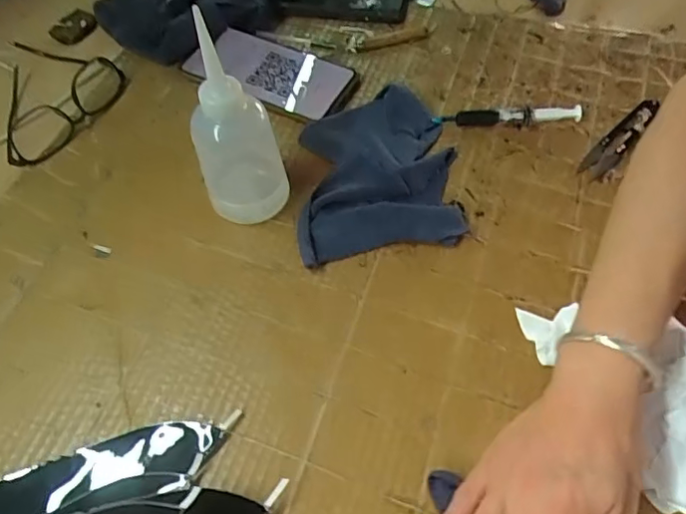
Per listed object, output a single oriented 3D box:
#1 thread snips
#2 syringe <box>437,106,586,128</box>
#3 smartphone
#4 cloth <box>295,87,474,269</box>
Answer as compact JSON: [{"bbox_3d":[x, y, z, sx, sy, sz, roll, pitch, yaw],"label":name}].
[{"bbox_3d":[0.236,-0.102,0.488,0.023,0.012,0.099,35,66,20],"label":"thread snips"},{"bbox_3d":[0.144,-0.122,0.497,0.126,0.016,0.016,0,59,2],"label":"syringe"},{"bbox_3d":[-0.063,-0.179,0.539,0.147,0.014,0.083,25,63,16],"label":"smartphone"},{"bbox_3d":[0.029,-0.070,0.470,0.126,0.022,0.157,-2,59,1],"label":"cloth"}]

